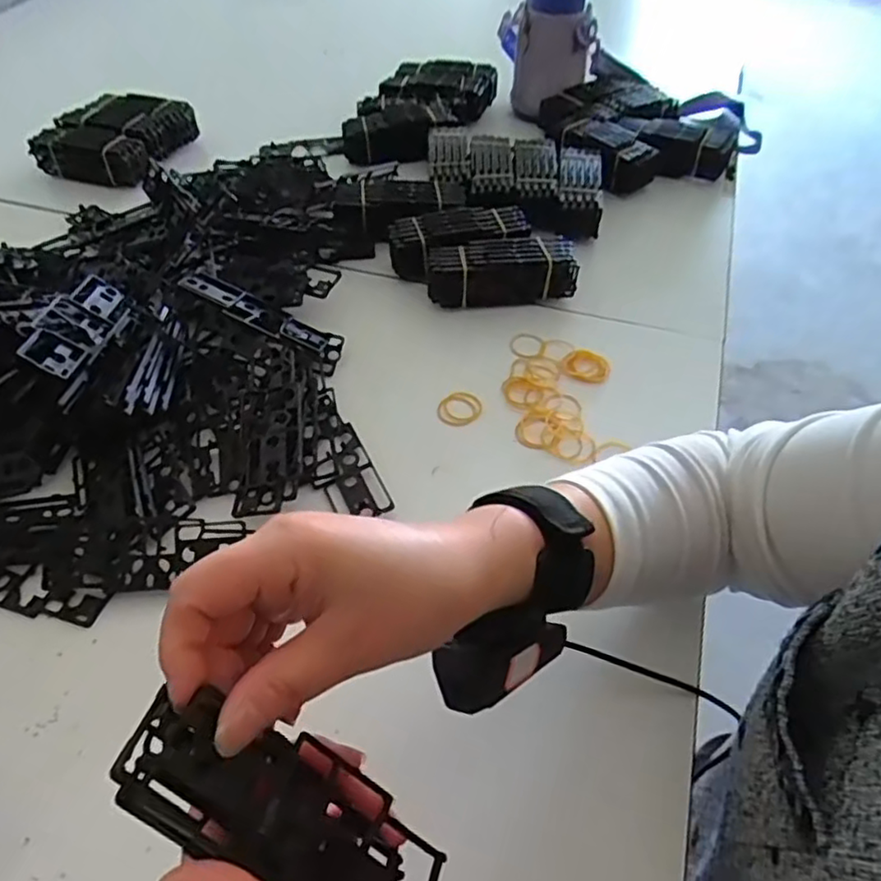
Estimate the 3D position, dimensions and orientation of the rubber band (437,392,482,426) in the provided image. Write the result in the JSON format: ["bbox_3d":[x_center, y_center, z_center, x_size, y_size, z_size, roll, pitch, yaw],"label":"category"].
[{"bbox_3d":[0.015,-0.024,0.501,0.032,0.004,0.031,1,50,-1],"label":"rubber band"}]

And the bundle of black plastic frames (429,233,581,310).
[{"bbox_3d":[0.056,-0.152,0.579,0.130,0.037,0.054,-7,51,-7],"label":"bundle of black plastic frames"}]

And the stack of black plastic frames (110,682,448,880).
[{"bbox_3d":[-0.052,0.131,0.229,0.128,0.031,0.042,46,50,-23],"label":"stack of black plastic frames"}]

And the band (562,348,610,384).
[{"bbox_3d":[0.117,-0.062,0.527,0.037,0.007,0.029,20,53,14],"label":"band"}]

